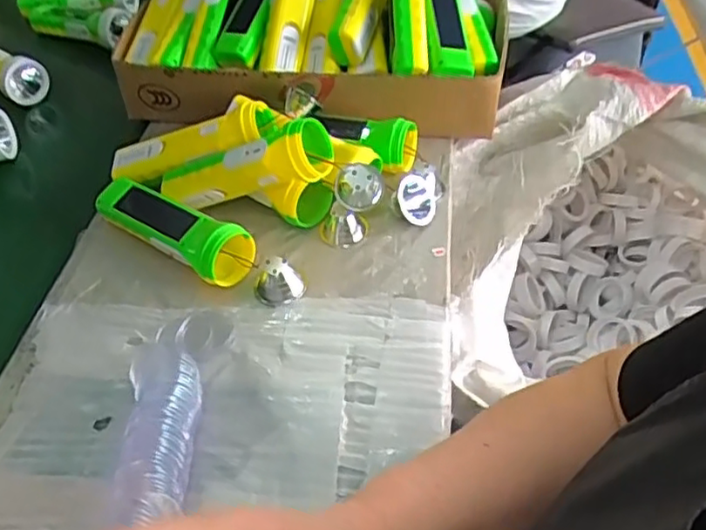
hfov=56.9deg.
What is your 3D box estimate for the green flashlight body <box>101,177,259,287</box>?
[{"bbox_3d":[-0.149,-0.029,0.549,0.140,0.050,0.043,24,51,25],"label":"green flashlight body"}]

